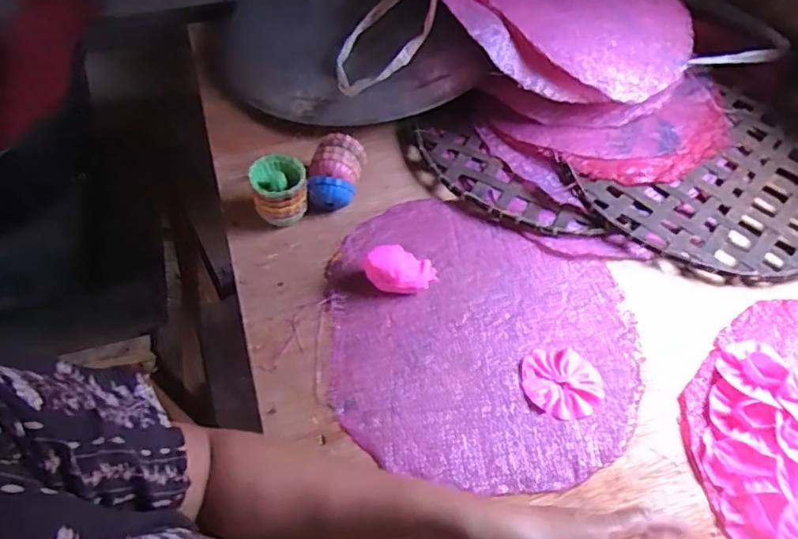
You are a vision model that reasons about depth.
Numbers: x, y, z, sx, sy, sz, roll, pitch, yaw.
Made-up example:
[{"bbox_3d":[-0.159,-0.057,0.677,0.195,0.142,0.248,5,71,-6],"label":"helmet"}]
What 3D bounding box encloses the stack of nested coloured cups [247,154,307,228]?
[{"bbox_3d":[-0.140,-0.091,0.668,0.061,0.069,0.064,-9,56,-6],"label":"stack of nested coloured cups"}]

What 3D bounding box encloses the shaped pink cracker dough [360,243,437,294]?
[{"bbox_3d":[0.001,-0.001,0.618,0.080,0.054,0.051,6,56,4],"label":"shaped pink cracker dough"}]

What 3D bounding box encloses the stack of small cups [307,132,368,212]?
[{"bbox_3d":[-0.079,-0.116,0.694,0.060,0.064,0.091,11,57,8],"label":"stack of small cups"}]

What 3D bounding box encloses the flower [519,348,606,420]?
[{"bbox_3d":[0.167,0.114,0.565,0.079,0.007,0.072,-5,56,-3],"label":"flower"}]

